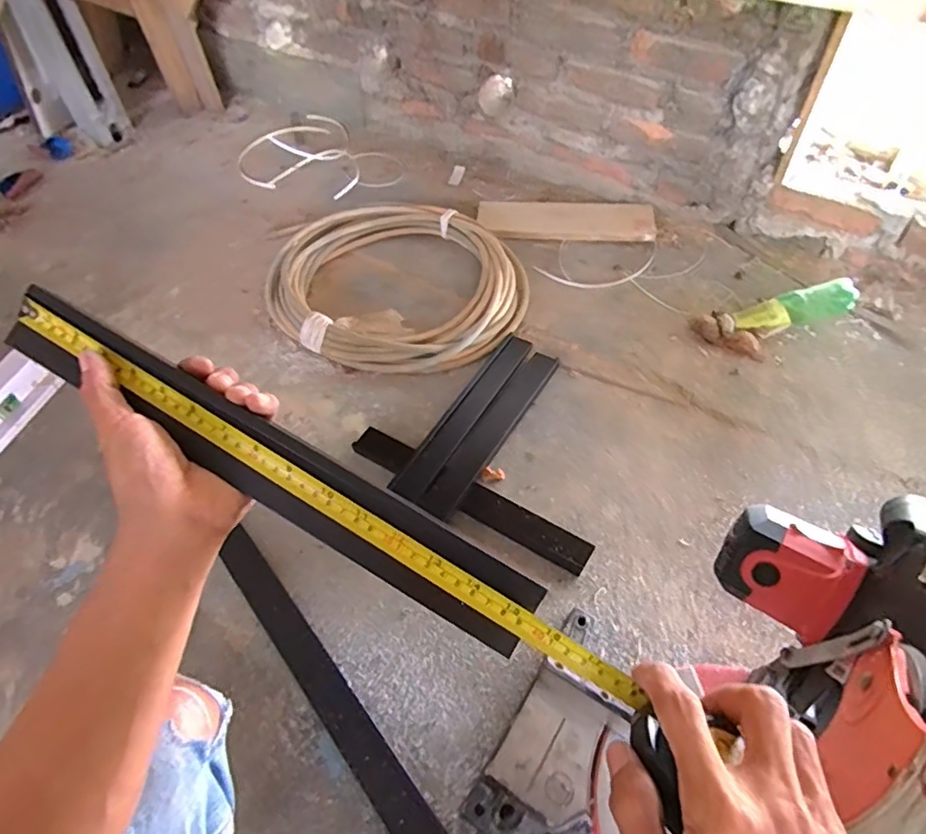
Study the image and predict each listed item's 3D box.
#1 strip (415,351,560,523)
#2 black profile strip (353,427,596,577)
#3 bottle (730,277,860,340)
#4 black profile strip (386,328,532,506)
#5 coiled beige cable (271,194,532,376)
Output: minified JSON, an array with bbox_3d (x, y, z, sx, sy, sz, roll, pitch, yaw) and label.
[{"bbox_3d":[0.051,0.015,0.896,0.052,0.026,0.358,26,59,19],"label":"strip"},{"bbox_3d":[0.004,0.108,0.821,0.375,0.019,0.056,27,59,19],"label":"black profile strip"},{"bbox_3d":[0.566,-0.177,0.997,0.200,0.067,0.051,-16,55,5],"label":"bottle"},{"bbox_3d":[0.008,-0.011,0.916,0.051,0.029,0.367,26,59,19],"label":"black profile strip"},{"bbox_3d":[-0.119,-0.249,1.070,0.415,0.047,0.447,-1,53,1],"label":"coiled beige cable"}]

